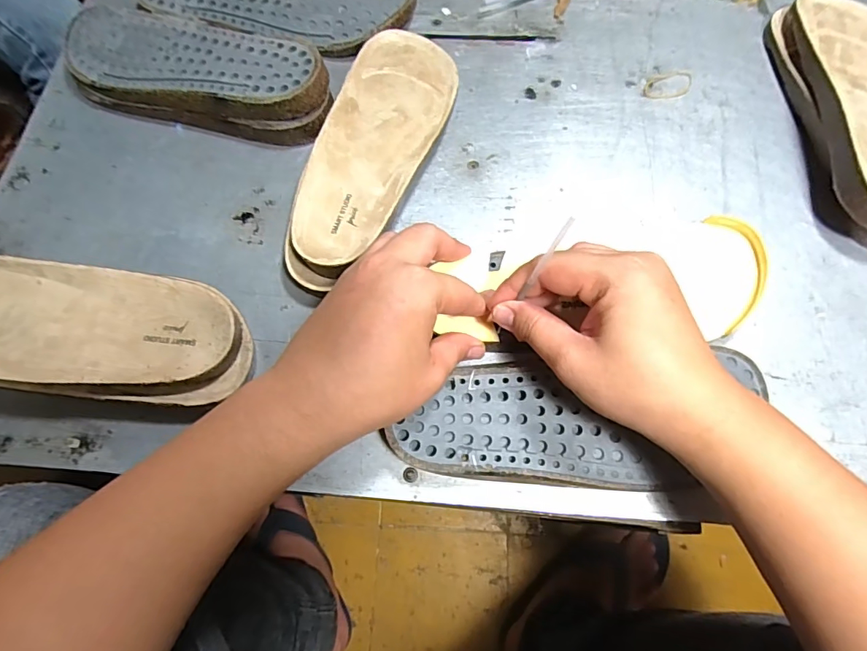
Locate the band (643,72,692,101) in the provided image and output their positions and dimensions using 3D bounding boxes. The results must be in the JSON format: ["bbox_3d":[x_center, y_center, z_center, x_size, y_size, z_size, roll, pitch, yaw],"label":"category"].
[{"bbox_3d":[0.228,-0.232,0.456,0.050,0.004,0.027,-16,70,-4],"label":"band"}]

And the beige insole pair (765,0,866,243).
[{"bbox_3d":[0.378,-0.193,0.413,0.111,0.045,0.272,2,70,3],"label":"beige insole pair"}]

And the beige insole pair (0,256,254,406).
[{"bbox_3d":[-0.295,0.004,0.370,0.305,0.044,0.101,5,70,4],"label":"beige insole pair"}]

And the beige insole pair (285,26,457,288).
[{"bbox_3d":[-0.051,-0.156,0.416,0.108,0.041,0.278,11,70,6],"label":"beige insole pair"}]

